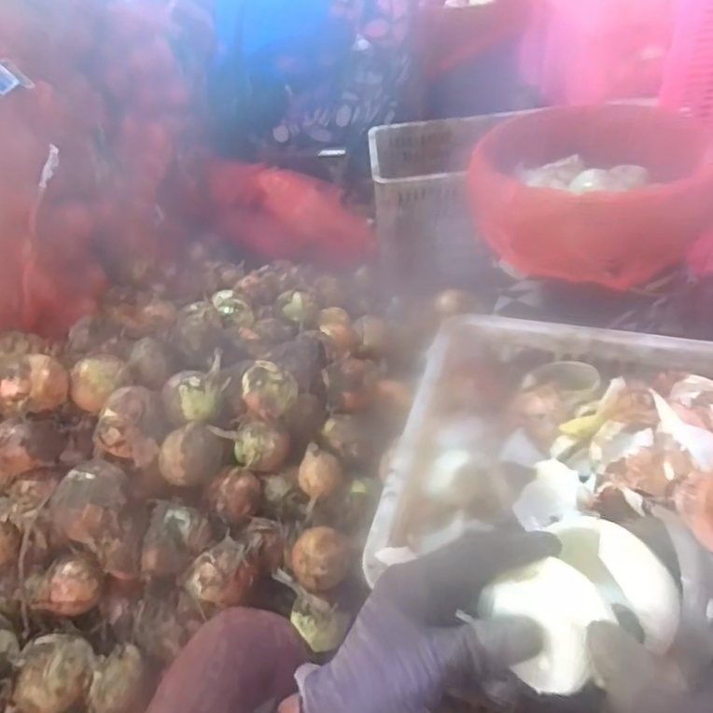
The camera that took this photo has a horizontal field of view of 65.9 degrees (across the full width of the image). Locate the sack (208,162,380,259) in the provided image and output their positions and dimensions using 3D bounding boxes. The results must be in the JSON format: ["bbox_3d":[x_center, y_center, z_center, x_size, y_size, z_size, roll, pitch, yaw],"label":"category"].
[{"bbox_3d":[-0.175,-0.386,1.480,0.490,0.191,0.173,19,47,0],"label":"sack"}]

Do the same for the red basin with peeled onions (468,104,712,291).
[{"bbox_3d":[0.325,-0.239,0.774,0.288,0.121,0.286,-4,44,4],"label":"red basin with peeled onions"}]

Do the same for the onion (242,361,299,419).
[{"bbox_3d":[-0.123,0.050,0.786,0.076,0.061,0.067,-12,44,-5],"label":"onion"}]

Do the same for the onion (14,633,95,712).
[{"bbox_3d":[-0.371,0.389,0.678,0.077,0.059,0.086,-4,44,3],"label":"onion"}]

